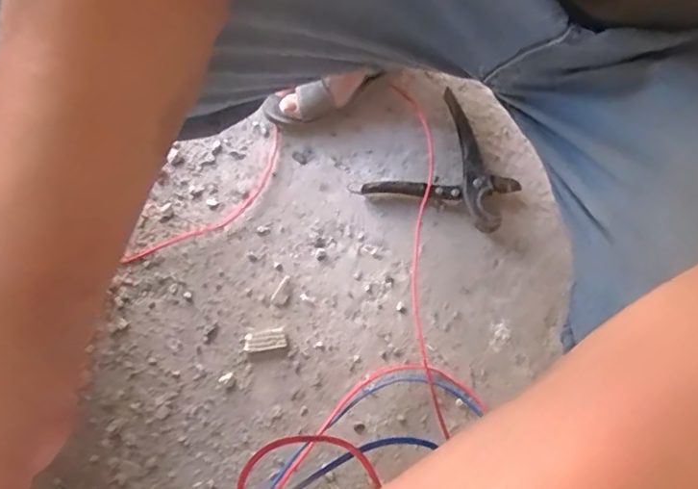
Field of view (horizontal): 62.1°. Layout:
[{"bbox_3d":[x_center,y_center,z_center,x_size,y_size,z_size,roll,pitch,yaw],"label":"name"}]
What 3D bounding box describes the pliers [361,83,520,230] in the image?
[{"bbox_3d":[0.126,-0.083,0.684,0.145,0.024,0.167,36,75,11],"label":"pliers"}]

